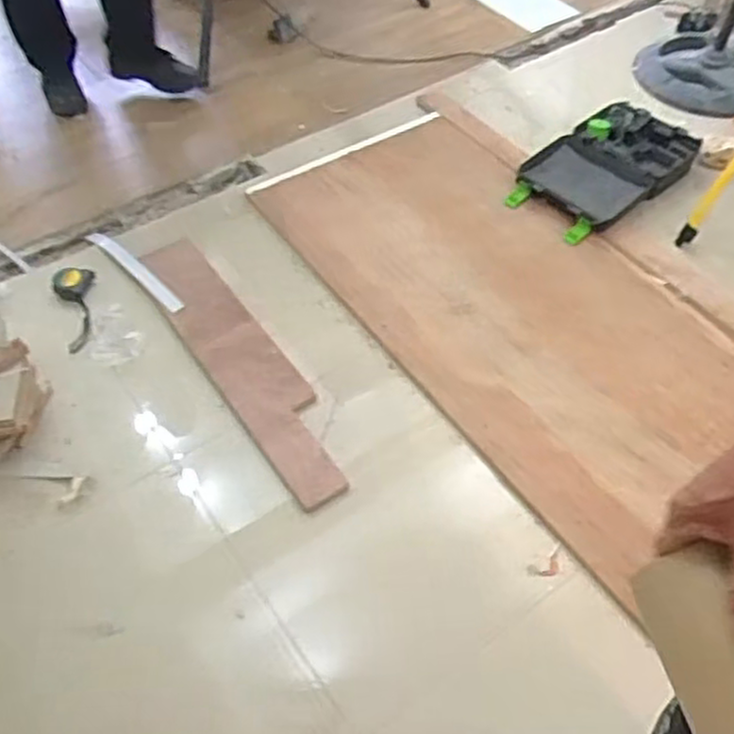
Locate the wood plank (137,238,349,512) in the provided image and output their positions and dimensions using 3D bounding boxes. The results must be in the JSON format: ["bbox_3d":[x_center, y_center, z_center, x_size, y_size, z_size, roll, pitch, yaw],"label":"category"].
[{"bbox_3d":[-0.257,-0.024,1.497,0.154,0.017,0.725,-29,57,-21],"label":"wood plank"}]

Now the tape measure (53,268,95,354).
[{"bbox_3d":[-0.602,-0.129,1.552,0.080,0.031,0.213,-18,54,-14],"label":"tape measure"}]

